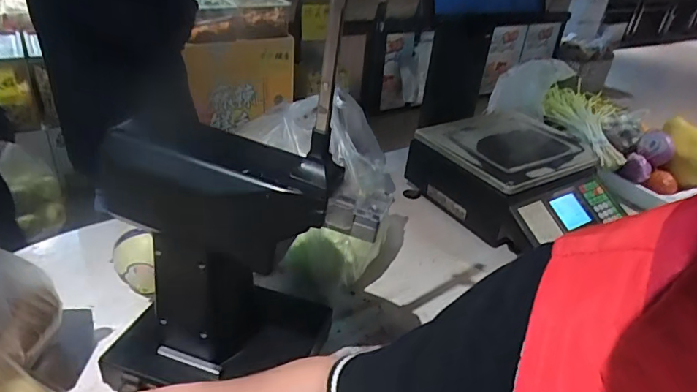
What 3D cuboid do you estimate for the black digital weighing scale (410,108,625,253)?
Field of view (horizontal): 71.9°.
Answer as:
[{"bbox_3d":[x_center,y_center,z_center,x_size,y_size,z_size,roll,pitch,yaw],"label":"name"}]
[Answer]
[{"bbox_3d":[0.382,-0.028,1.089,0.346,0.172,0.394,-13,37,-27],"label":"black digital weighing scale"}]

